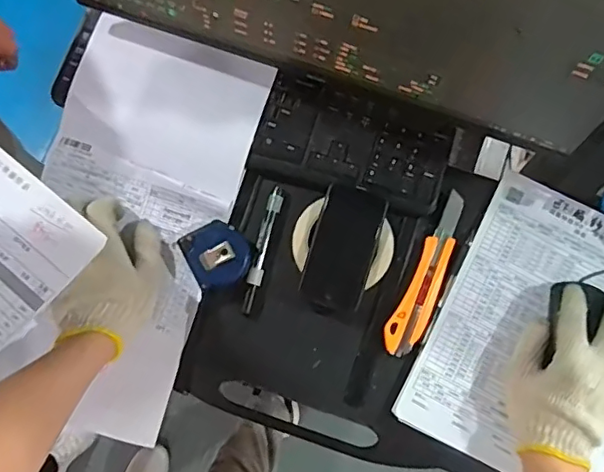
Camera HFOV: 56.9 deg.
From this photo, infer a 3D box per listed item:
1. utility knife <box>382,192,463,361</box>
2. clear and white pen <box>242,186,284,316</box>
[{"bbox_3d":[0.138,0.041,0.603,0.036,0.009,0.186,26,78,5],"label":"utility knife"},{"bbox_3d":[-0.043,0.016,0.609,0.016,0.019,0.139,14,77,2],"label":"clear and white pen"}]

